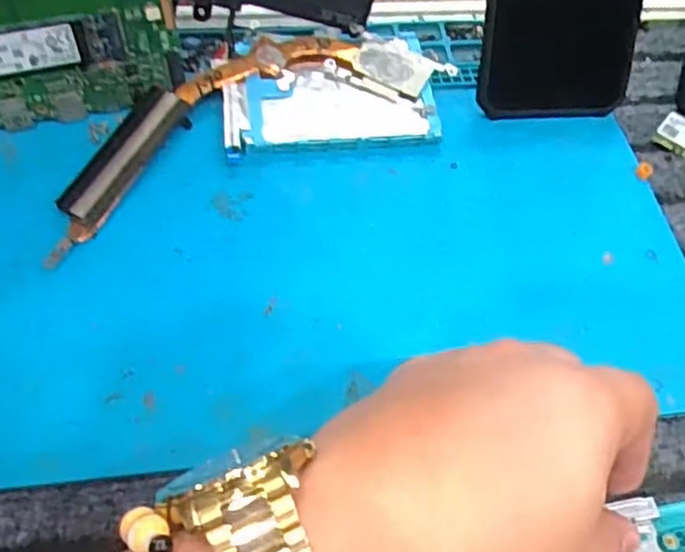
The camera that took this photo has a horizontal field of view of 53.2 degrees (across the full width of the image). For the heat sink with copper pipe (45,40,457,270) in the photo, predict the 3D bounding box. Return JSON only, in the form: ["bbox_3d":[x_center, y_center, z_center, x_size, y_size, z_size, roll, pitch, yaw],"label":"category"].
[{"bbox_3d":[-0.051,-0.079,0.343,0.218,0.013,0.067,-31,65,-21],"label":"heat sink with copper pipe"}]

